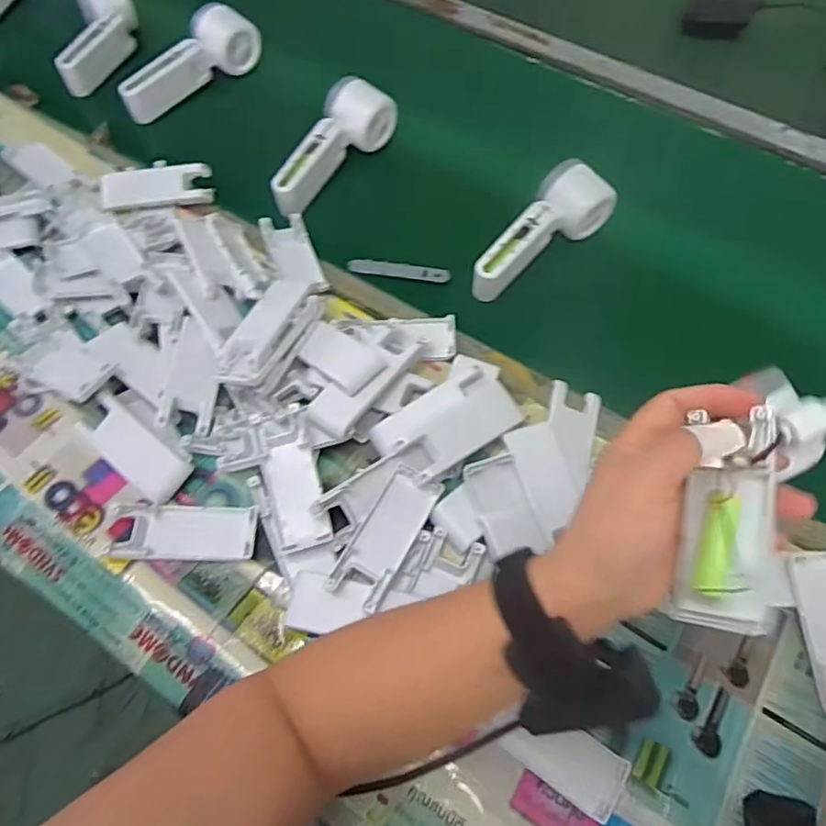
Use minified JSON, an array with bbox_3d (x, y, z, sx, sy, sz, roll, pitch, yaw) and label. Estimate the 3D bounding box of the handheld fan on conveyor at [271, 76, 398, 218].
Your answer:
[{"bbox_3d":[-0.089,-0.271,0.609,0.052,0.055,0.164,34,67,15],"label":"handheld fan on conveyor"}]

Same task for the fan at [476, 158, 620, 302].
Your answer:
[{"bbox_3d":[0.125,-0.163,0.568,0.066,0.046,0.157,33,67,14],"label":"fan"}]

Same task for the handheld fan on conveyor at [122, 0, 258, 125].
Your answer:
[{"bbox_3d":[-0.249,-0.386,0.681,0.057,0.062,0.169,33,67,14],"label":"handheld fan on conveyor"}]

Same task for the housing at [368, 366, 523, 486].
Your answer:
[{"bbox_3d":[0.027,0.004,0.464,0.106,0.015,0.064,-32,68,-16],"label":"housing"}]

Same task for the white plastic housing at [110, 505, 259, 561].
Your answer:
[{"bbox_3d":[-0.165,0.086,0.441,0.101,0.009,0.039,0,63,-1],"label":"white plastic housing"}]

